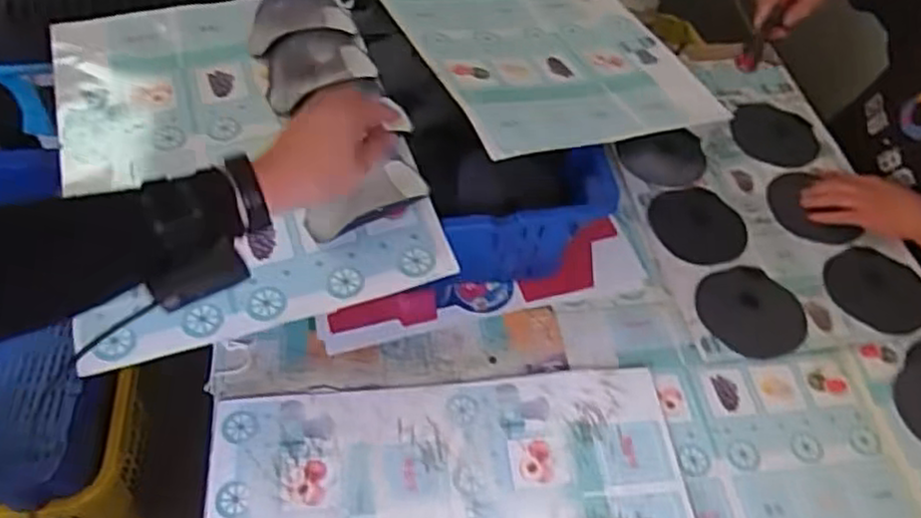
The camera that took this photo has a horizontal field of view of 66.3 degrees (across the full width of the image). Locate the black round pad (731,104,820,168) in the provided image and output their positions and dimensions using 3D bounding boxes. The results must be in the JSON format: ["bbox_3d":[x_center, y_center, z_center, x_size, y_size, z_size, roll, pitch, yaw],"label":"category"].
[{"bbox_3d":[0.536,-0.215,1.199,0.142,0.008,0.150,3,53,-4],"label":"black round pad"}]

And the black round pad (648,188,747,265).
[{"bbox_3d":[0.357,-0.054,1.061,0.144,0.007,0.147,3,53,-4],"label":"black round pad"}]

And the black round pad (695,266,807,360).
[{"bbox_3d":[0.403,0.073,0.979,0.142,0.011,0.130,3,53,-4],"label":"black round pad"}]

